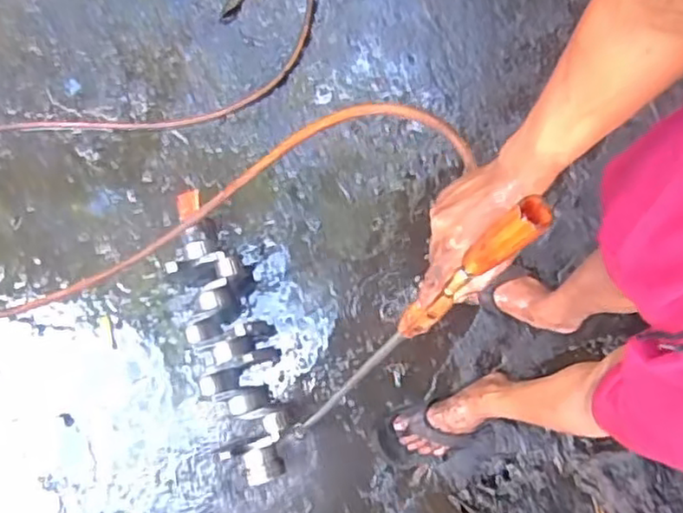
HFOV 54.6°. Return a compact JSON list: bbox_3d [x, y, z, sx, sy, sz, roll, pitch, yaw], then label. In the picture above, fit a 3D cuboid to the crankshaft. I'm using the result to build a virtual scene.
[{"bbox_3d":[-0.223,0.152,1.295,0.148,0.124,0.569,-17,80,-2],"label":"crankshaft"}]

